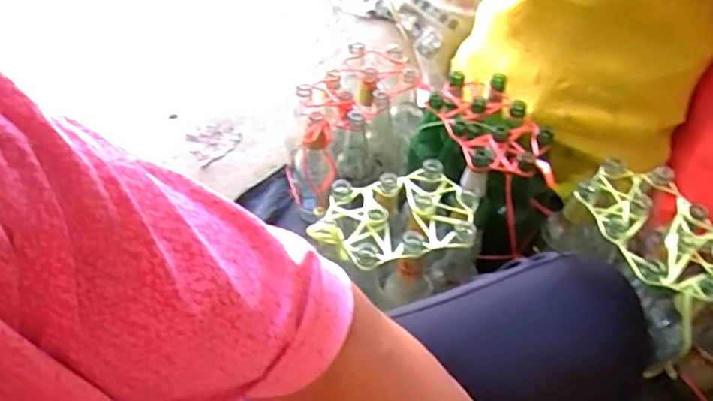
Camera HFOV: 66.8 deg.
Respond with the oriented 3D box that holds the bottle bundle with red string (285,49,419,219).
[{"bbox_3d":[0.002,-0.140,0.990,0.262,0.211,0.196,-19,56,-13],"label":"bottle bundle with red string"}]

